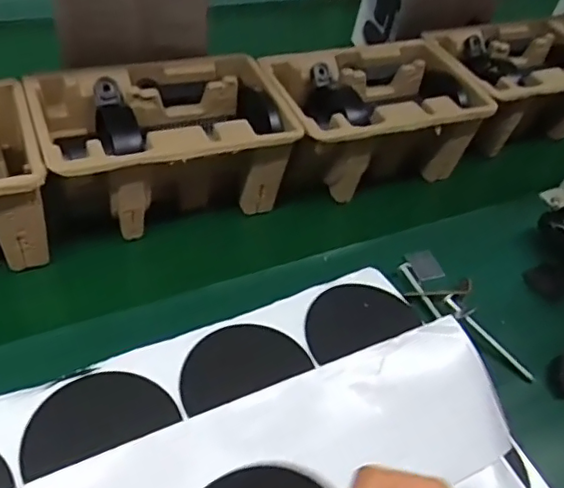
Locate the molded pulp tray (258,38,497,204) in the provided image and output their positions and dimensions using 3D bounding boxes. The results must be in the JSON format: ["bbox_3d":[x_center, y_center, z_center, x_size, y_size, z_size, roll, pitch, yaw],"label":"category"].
[{"bbox_3d":[0.091,-0.145,0.640,0.215,0.103,0.161,-14,51,-18],"label":"molded pulp tray"}]

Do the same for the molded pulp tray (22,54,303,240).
[{"bbox_3d":[-0.110,-0.097,0.555,0.218,0.104,0.140,-17,52,-20],"label":"molded pulp tray"}]

